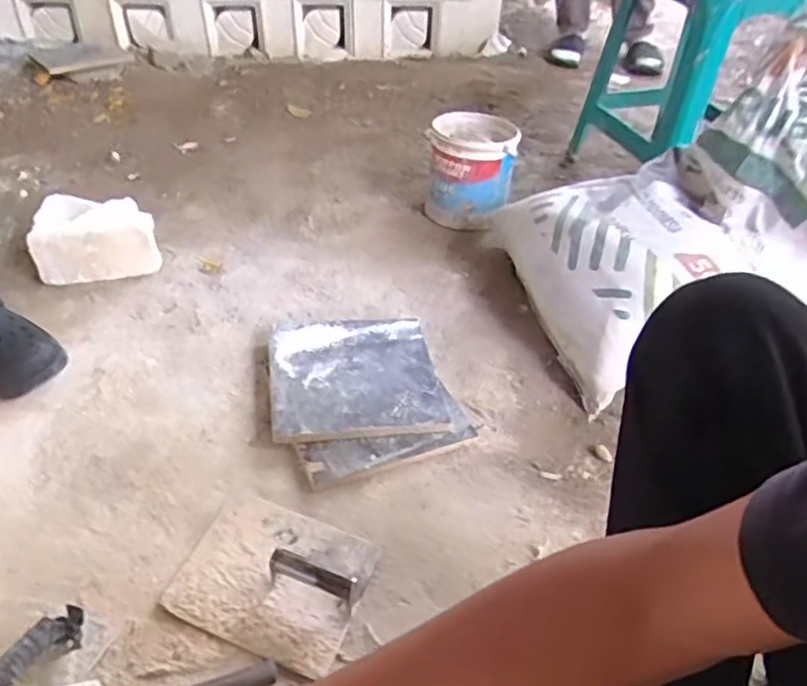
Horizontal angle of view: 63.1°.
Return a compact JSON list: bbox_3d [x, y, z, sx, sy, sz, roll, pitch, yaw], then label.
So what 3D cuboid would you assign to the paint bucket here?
[{"bbox_3d":[0.144,-0.372,1.410,0.182,0.202,0.182,0,40,0],"label":"paint bucket"}]

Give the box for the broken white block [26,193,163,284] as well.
[{"bbox_3d":[-0.563,-0.194,1.213,0.205,0.102,0.154,-8,43,-15],"label":"broken white block"}]

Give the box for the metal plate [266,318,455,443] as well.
[{"bbox_3d":[-0.078,0.043,1.013,0.253,0.018,0.261,-2,41,-12],"label":"metal plate"}]

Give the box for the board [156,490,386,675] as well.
[{"bbox_3d":[-0.150,0.256,0.759,0.209,0.053,0.171,17,44,13],"label":"board"}]

